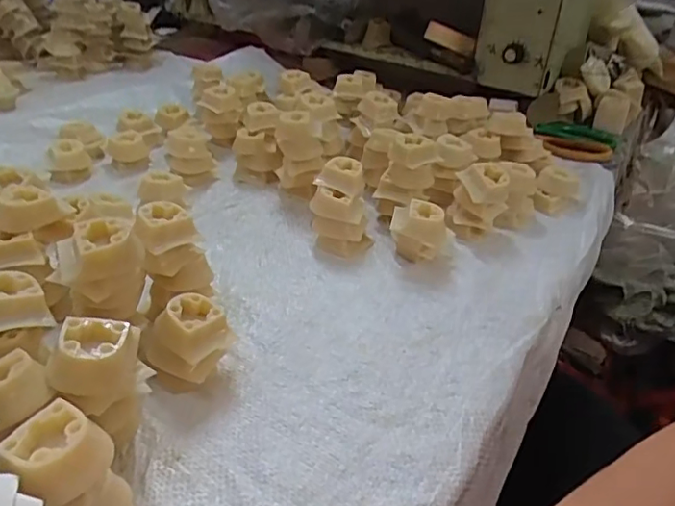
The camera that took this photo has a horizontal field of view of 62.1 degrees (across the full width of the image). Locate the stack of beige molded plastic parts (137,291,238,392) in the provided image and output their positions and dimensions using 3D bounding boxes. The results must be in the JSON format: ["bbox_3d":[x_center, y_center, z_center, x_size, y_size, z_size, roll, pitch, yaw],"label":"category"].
[{"bbox_3d":[-0.089,0.058,0.346,0.043,0.048,0.043,23,38,25],"label":"stack of beige molded plastic parts"}]

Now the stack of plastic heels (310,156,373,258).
[{"bbox_3d":[0.005,-0.039,0.485,0.052,0.063,0.062,4,34,-1],"label":"stack of plastic heels"}]

